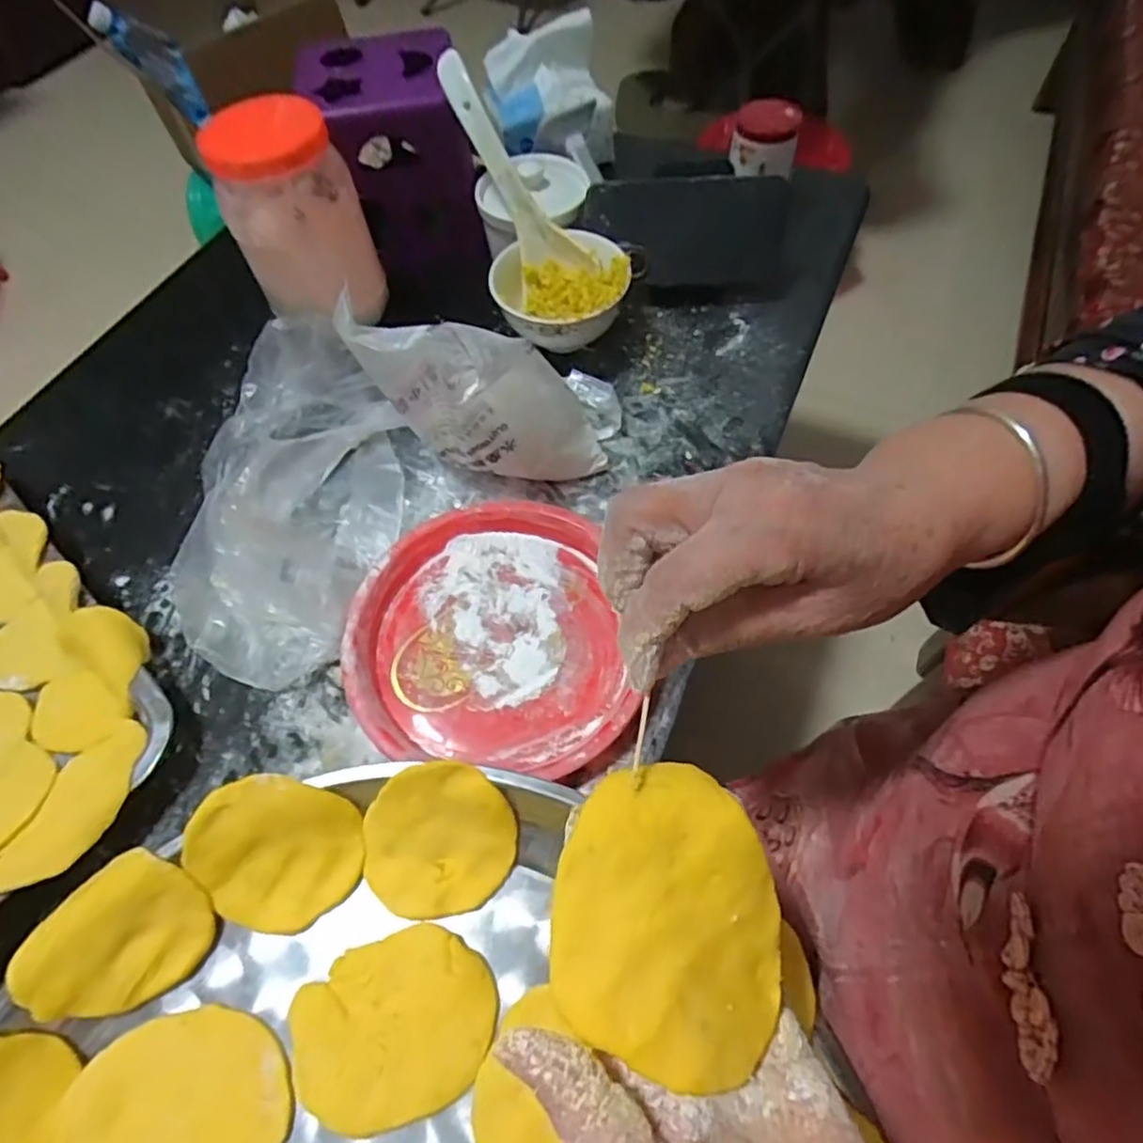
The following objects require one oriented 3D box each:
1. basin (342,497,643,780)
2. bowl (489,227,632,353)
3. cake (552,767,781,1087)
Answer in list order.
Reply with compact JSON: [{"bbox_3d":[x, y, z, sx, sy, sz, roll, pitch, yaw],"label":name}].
[{"bbox_3d":[-0.056,0.041,0.415,0.164,0.025,0.182,-12,58,-4],"label":"basin"},{"bbox_3d":[-0.008,-0.223,0.550,0.108,0.069,0.108,-2,58,3],"label":"bowl"},{"bbox_3d":[0.033,0.110,0.214,0.078,0.011,0.087,7,67,-13],"label":"cake"}]

